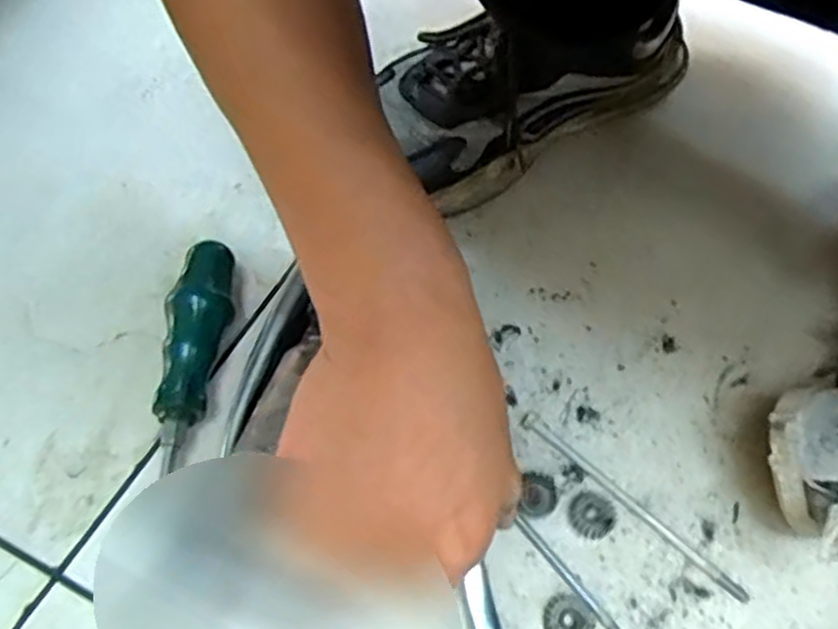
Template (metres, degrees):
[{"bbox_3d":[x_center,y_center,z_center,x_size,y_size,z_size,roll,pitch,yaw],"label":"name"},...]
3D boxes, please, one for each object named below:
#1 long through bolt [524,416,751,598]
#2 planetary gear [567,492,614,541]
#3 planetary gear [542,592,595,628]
[{"bbox_3d":[0.101,0.090,0.357,0.128,0.004,0.009,40,63,20],"label":"long through bolt"},{"bbox_3d":[0.082,0.095,0.351,0.020,0.007,0.021,2,57,-3],"label":"planetary gear"},{"bbox_3d":[0.065,0.134,0.325,0.021,0.007,0.022,2,57,-3],"label":"planetary gear"}]

